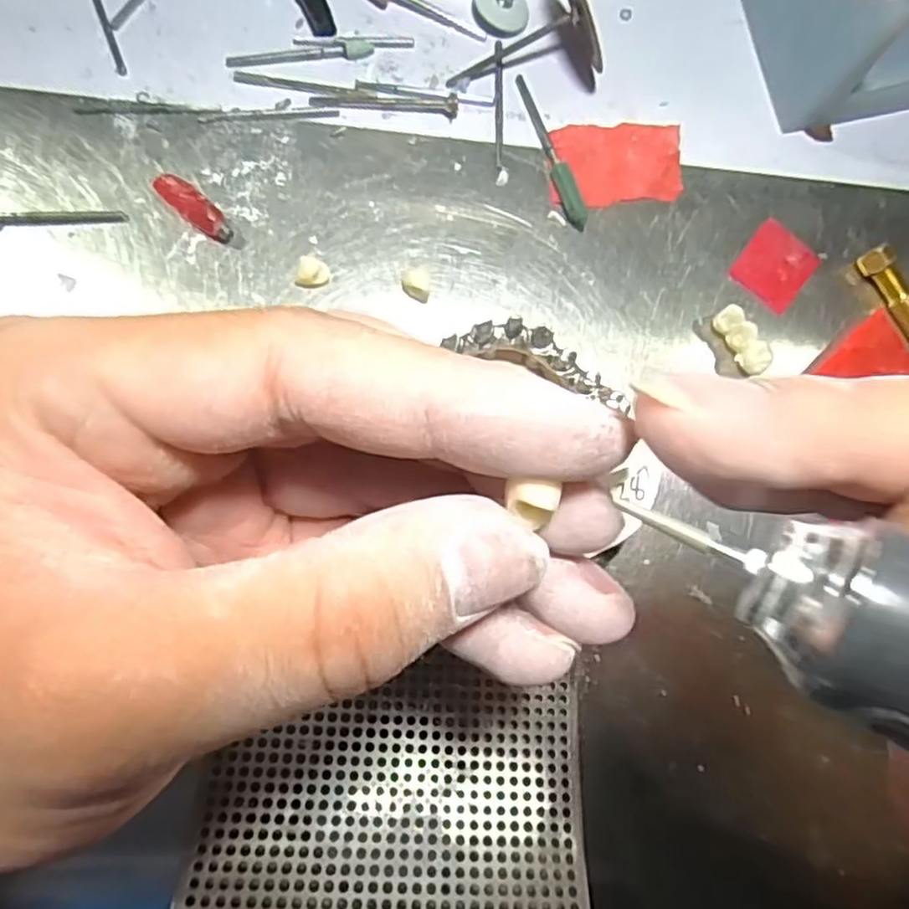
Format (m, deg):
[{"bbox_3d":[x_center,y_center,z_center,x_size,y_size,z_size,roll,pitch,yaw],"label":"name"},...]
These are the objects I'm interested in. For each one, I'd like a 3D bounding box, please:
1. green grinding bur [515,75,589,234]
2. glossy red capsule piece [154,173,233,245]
[{"bbox_3d":[0.030,-0.097,0.212,0.006,0.006,0.054,-21,86,-6],"label":"green grinding bur"},{"bbox_3d":[-0.078,-0.074,0.201,0.027,0.005,0.008,40,82,1],"label":"glossy red capsule piece"}]

